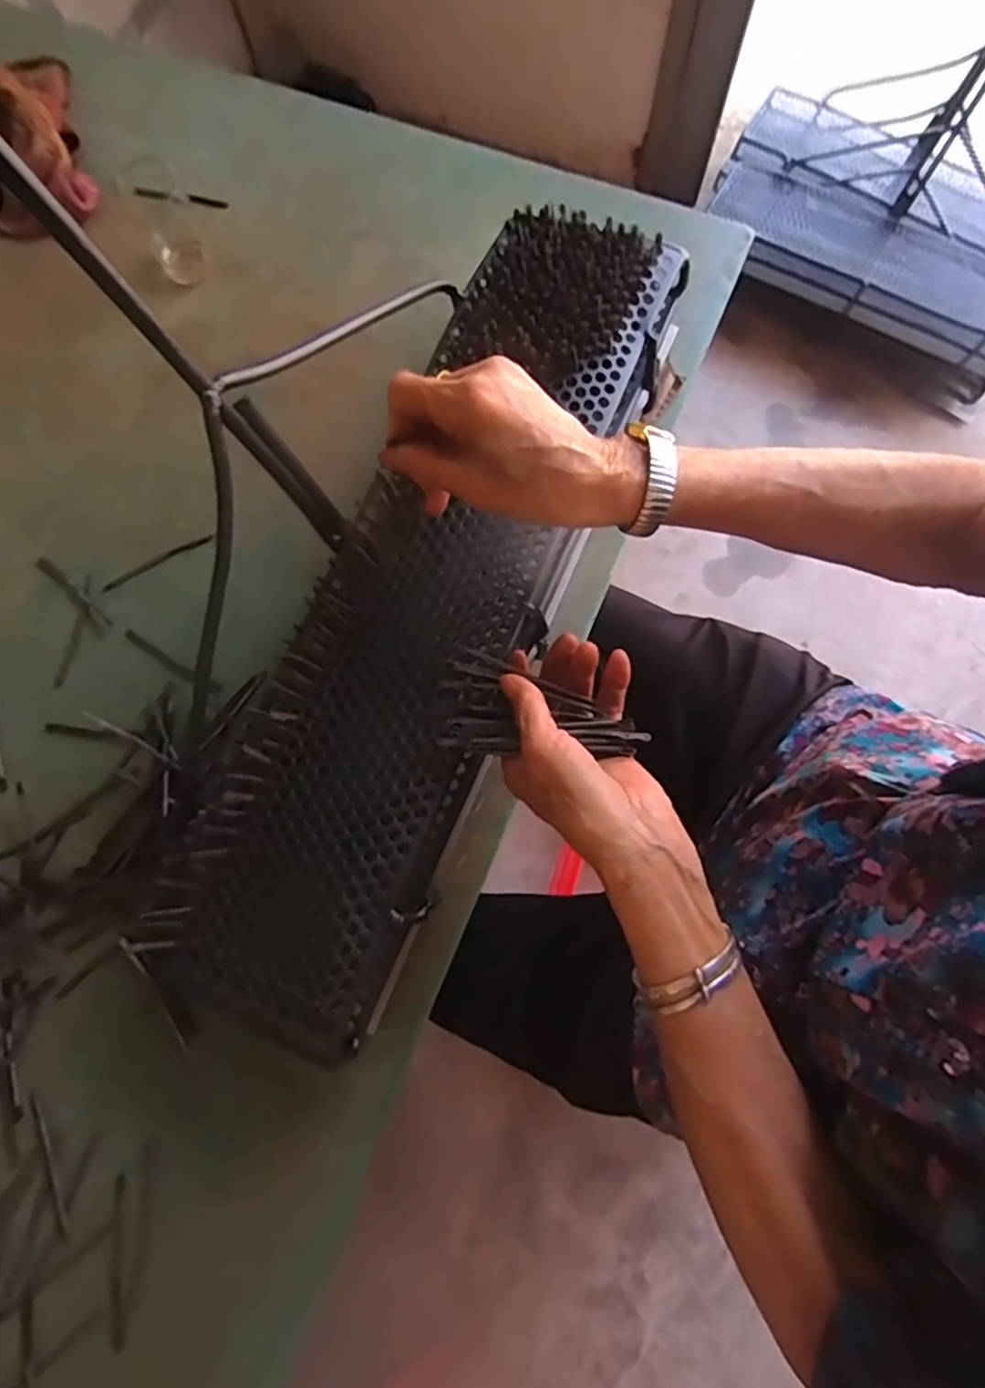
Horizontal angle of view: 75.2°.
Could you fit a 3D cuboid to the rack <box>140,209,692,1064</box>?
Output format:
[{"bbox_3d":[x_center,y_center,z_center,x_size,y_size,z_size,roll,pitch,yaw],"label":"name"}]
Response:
[{"bbox_3d":[-0.034,-0.072,0.436,0.152,0.054,0.594,24,82,7],"label":"rack"}]

